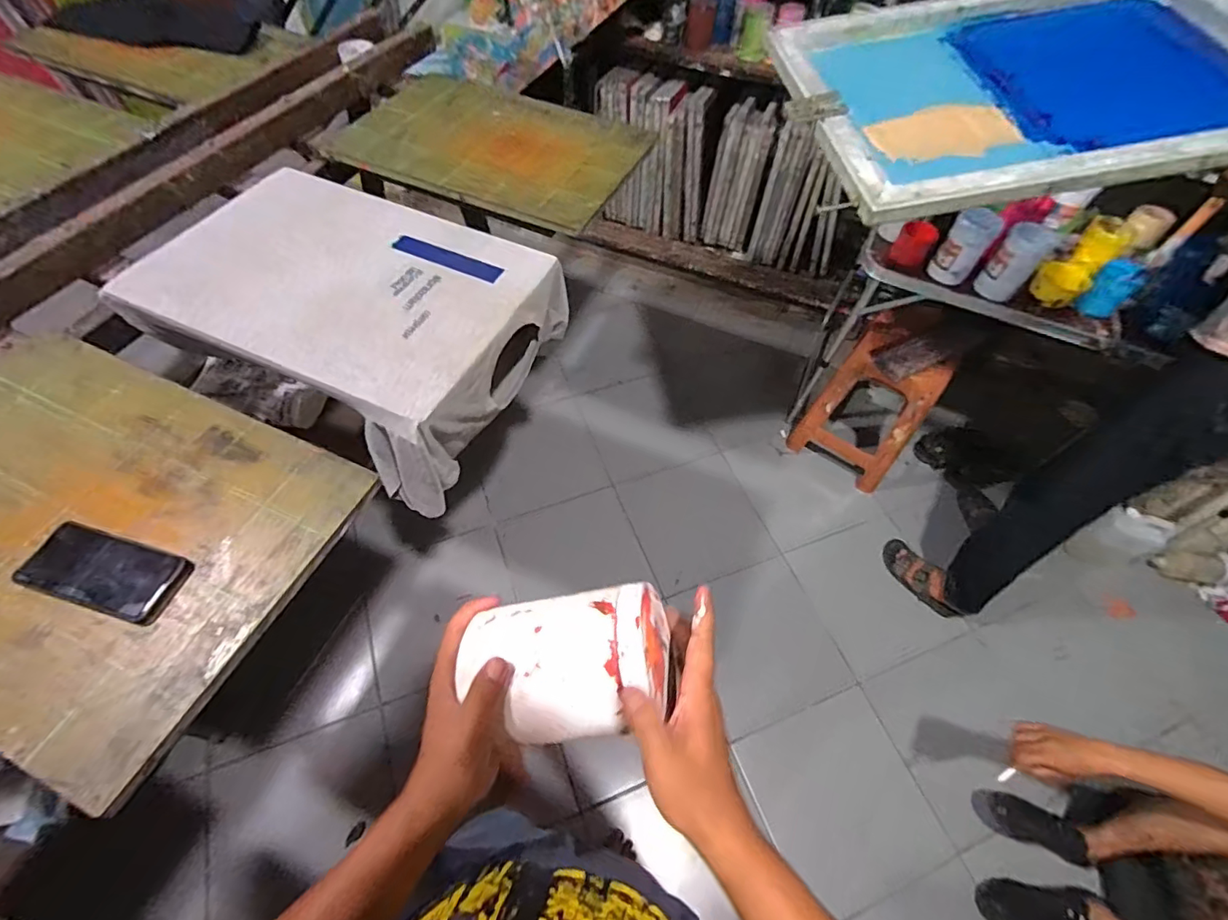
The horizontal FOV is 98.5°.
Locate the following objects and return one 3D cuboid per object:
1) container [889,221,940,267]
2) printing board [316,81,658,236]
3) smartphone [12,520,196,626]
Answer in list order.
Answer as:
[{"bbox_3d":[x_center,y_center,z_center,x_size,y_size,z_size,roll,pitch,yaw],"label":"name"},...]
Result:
[{"bbox_3d":[0.734,-0.530,1.294,0.081,0.081,0.067,31,61,15],"label":"container"},{"bbox_3d":[-0.256,-0.653,1.075,0.590,0.022,0.371,24,59,11],"label":"printing board"},{"bbox_3d":[-0.561,0.121,0.581,0.172,0.014,0.077,15,58,6],"label":"smartphone"}]

